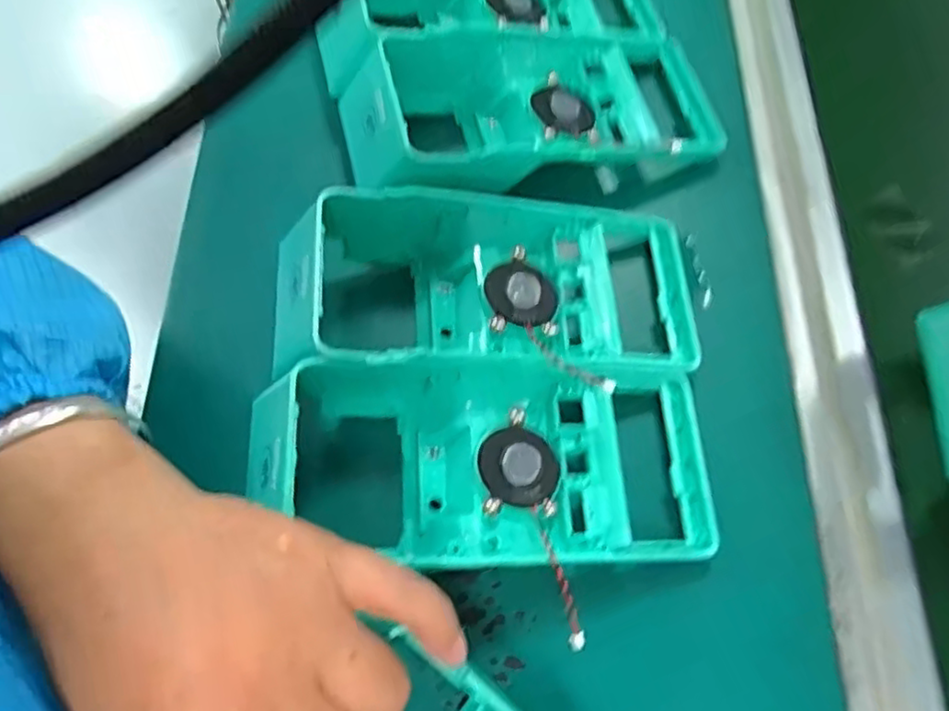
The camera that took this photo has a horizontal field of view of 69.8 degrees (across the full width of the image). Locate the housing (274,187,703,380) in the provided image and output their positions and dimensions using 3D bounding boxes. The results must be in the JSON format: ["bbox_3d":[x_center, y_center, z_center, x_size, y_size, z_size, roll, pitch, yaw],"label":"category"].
[{"bbox_3d":[0.008,-0.029,0.302,0.182,0.053,0.084,-6,66,-1],"label":"housing"}]

